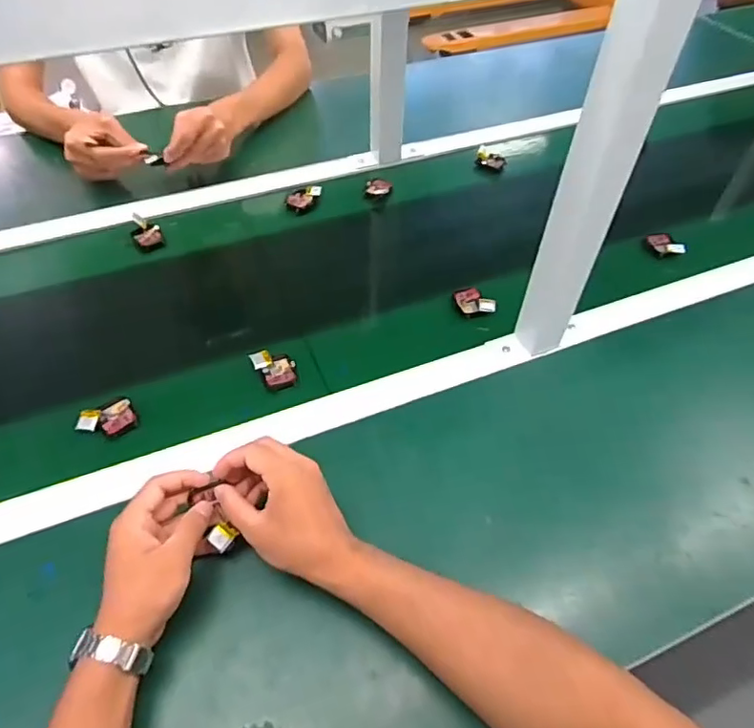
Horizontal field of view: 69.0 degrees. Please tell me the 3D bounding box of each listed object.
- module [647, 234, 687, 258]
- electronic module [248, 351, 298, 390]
[{"bbox_3d":[0.404,-0.168,0.768,0.042,0.015,0.050,4,51,2],"label":"module"},{"bbox_3d":[-0.115,0.006,0.613,0.045,0.018,0.046,-13,53,-11],"label":"electronic module"}]

